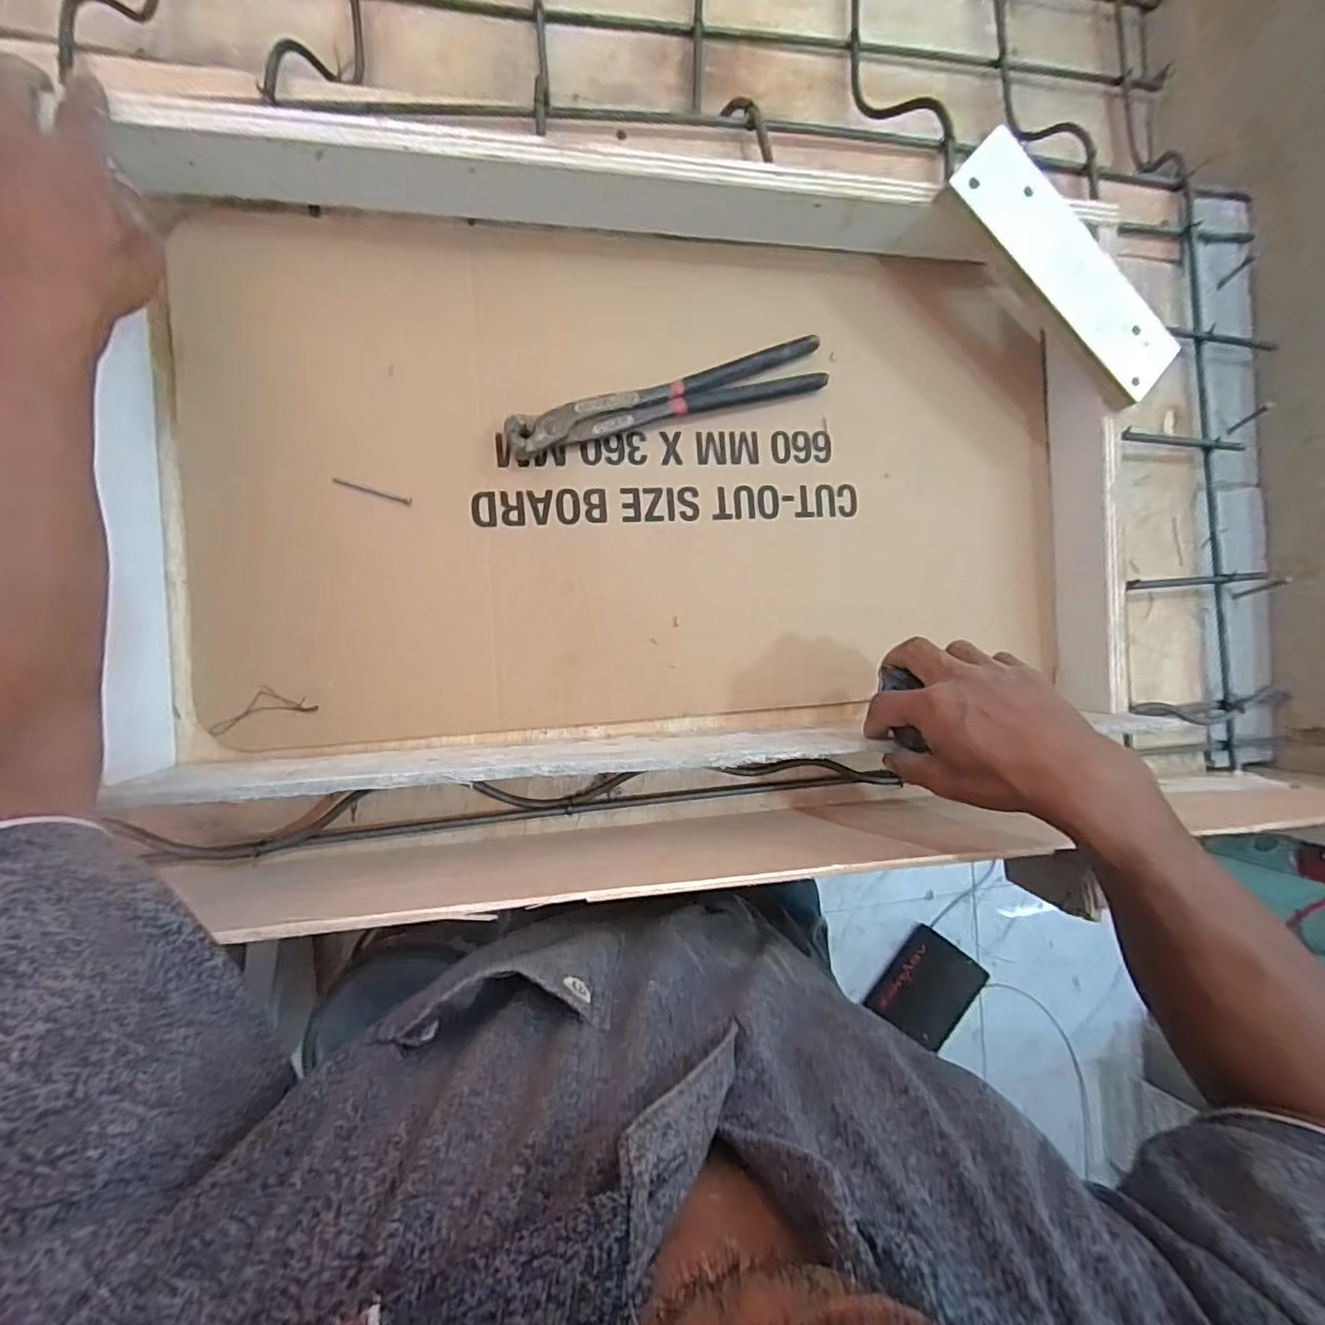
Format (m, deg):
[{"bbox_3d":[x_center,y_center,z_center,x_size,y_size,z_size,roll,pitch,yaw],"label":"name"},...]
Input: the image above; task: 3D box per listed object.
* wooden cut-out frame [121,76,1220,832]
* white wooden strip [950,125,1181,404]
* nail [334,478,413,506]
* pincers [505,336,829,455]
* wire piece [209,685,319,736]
[{"bbox_3d":[0.015,-0.136,0.409,0.717,0.096,0.411,-2,90,-10],"label":"wooden cut-out frame"},{"bbox_3d":[0.295,-0.286,0.442,0.207,0.024,0.053,43,83,-7],"label":"white wooden strip"},{"bbox_3d":[-0.203,-0.121,0.423,0.051,0.004,0.006,16,87,-9],"label":"nail"},{"bbox_3d":[0.008,-0.197,0.450,0.245,0.020,0.037,-19,93,-9],"label":"pincers"},{"bbox_3d":[-0.269,0.029,0.403,0.065,0.011,0.025,-15,92,-9],"label":"wire piece"}]

